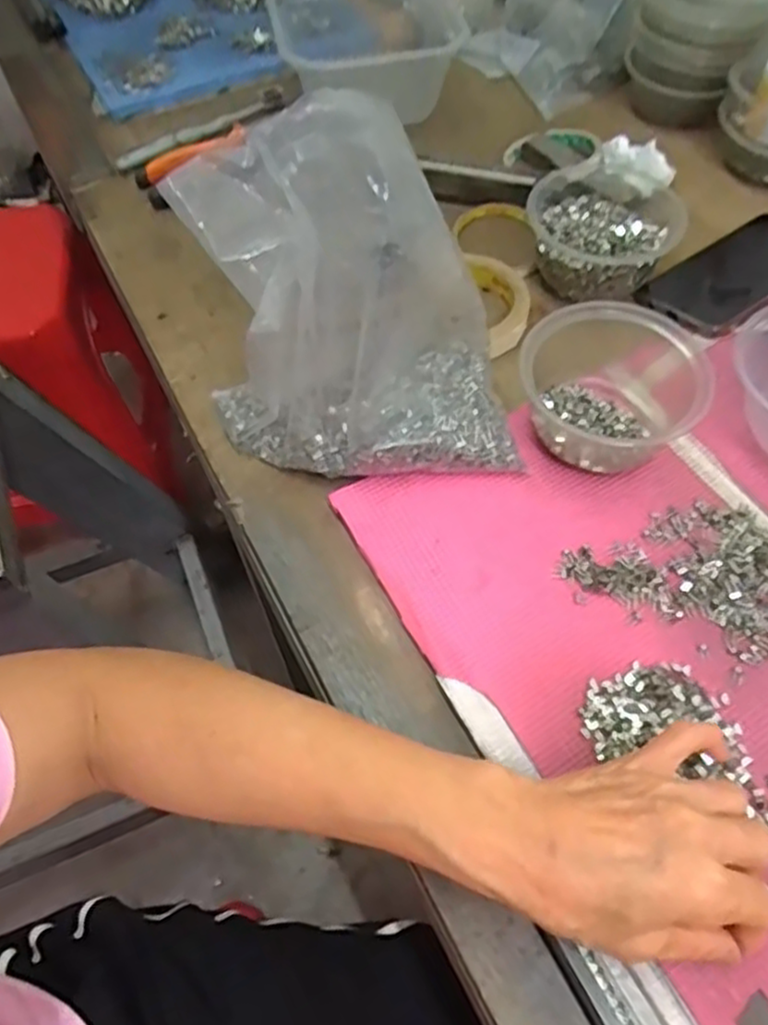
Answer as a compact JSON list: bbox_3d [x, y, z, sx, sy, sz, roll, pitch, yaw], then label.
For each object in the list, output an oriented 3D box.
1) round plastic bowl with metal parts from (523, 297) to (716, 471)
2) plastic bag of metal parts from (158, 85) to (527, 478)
[{"bbox_3d":[0.161,-0.089,0.480,0.135,0.058,0.119,-25,61,-14],"label":"round plastic bowl with metal parts"},{"bbox_3d":[-0.021,-0.119,0.436,0.195,0.185,0.124,-1,58,1],"label":"plastic bag of metal parts"}]

